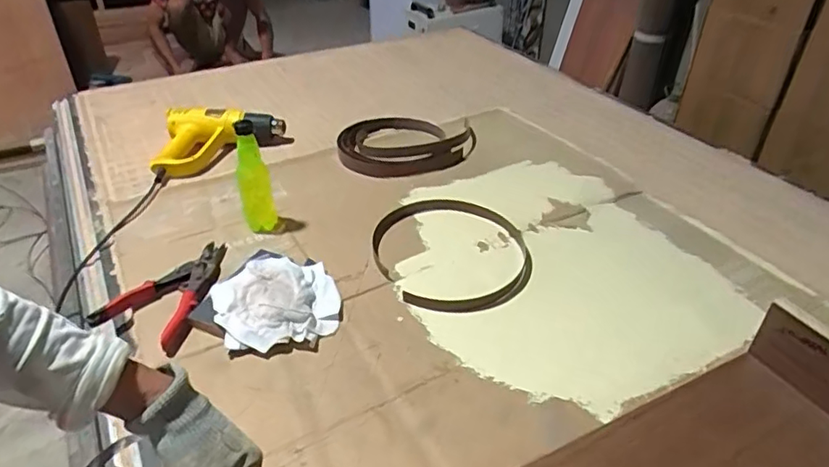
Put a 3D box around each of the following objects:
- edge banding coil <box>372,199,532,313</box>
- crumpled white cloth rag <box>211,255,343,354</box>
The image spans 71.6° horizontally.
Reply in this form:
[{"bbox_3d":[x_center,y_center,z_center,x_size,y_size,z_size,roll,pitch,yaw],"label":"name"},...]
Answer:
[{"bbox_3d":[0.056,0.029,0.956,0.270,0.026,0.257,-1,37,0],"label":"edge banding coil"},{"bbox_3d":[-0.205,0.099,0.861,0.181,0.038,0.175,-13,39,-16],"label":"crumpled white cloth rag"}]

